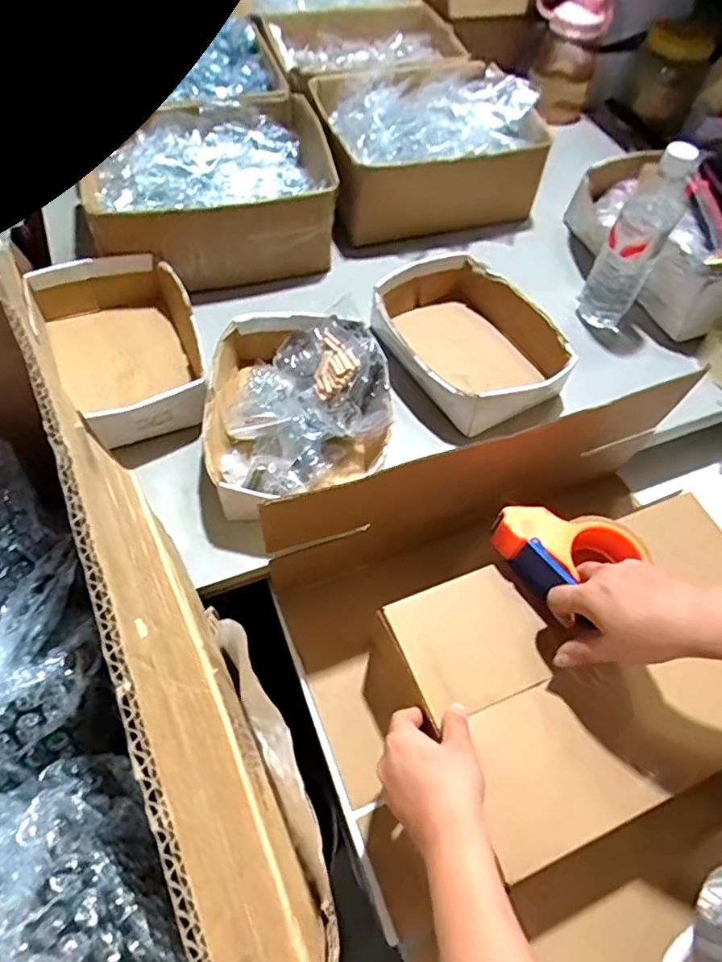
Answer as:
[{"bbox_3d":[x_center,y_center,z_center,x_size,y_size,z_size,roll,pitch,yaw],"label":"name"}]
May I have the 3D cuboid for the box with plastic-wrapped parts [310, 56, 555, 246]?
[{"bbox_3d":[0.106,-0.563,0.923,0.343,0.142,0.343,-7,58,-8],"label":"box with plastic-wrapped parts"}]

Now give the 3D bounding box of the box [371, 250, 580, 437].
[{"bbox_3d":[0.130,-0.176,0.716,0.184,0.069,0.247,-28,64,-20],"label":"box"}]

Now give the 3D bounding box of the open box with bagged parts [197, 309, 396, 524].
[{"bbox_3d":[-0.069,-0.088,0.630,0.195,0.088,0.243,-3,58,-5],"label":"open box with bagged parts"}]

